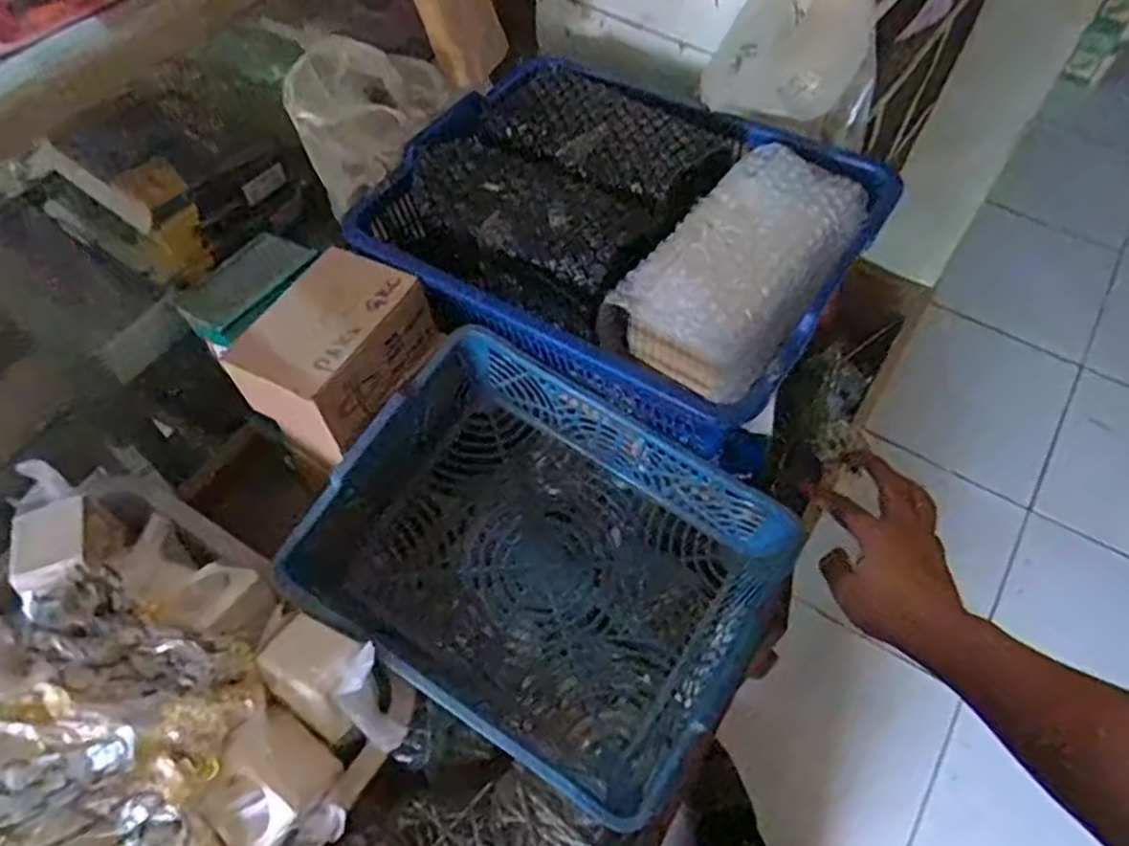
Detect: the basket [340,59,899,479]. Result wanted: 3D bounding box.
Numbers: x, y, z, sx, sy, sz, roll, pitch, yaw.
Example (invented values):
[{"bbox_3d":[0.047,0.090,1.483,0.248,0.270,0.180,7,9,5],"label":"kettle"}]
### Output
[{"bbox_3d":[0.039,-0.147,0.575,0.335,0.085,0.243,25,61,15],"label":"basket"}]

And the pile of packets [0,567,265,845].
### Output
[{"bbox_3d":[-0.268,0.189,0.432,0.187,0.047,0.167,20,60,12],"label":"pile of packets"}]

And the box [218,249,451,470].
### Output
[{"bbox_3d":[-0.157,-0.053,0.525,0.084,0.062,0.122,30,63,17],"label":"box"}]

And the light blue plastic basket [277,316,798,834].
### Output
[{"bbox_3d":[-0.017,0.100,0.532,0.277,0.113,0.220,29,62,17],"label":"light blue plastic basket"}]

